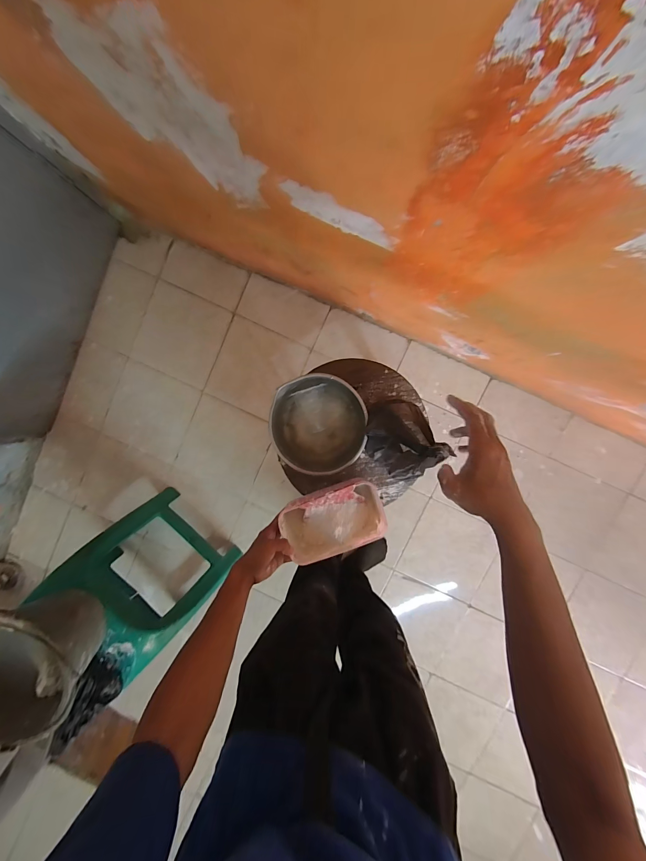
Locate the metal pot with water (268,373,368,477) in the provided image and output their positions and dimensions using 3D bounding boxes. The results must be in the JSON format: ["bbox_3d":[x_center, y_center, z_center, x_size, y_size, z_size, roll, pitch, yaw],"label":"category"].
[{"bbox_3d":[-0.008,-0.007,0.612,0.177,0.072,0.196,-4,94,4],"label":"metal pot with water"}]

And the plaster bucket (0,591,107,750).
[{"bbox_3d":[-0.566,0.430,0.601,0.237,0.153,0.223,0,95,3],"label":"plaster bucket"}]

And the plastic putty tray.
[{"bbox_3d":[0.018,0.164,0.586,0.187,0.072,0.120,-21,95,4],"label":"plastic putty tray"}]

